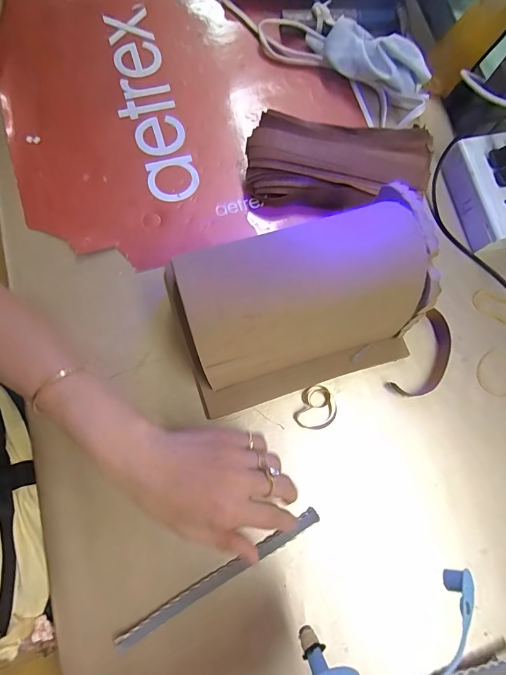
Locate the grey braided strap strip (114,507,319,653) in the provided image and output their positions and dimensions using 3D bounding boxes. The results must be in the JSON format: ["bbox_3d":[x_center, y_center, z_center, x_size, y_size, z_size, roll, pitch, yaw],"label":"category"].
[{"bbox_3d":[-0.025,0.204,0.305,0.189,0.006,0.012,-28,79,-11],"label":"grey braided strap strip"}]

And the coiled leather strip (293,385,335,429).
[{"bbox_3d":[0.062,0.069,0.344,0.035,0.005,0.042,24,76,2],"label":"coiled leather strip"}]

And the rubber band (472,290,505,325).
[{"bbox_3d":[0.263,-0.033,0.385,0.055,0.005,0.029,22,76,1],"label":"rubber band"}]

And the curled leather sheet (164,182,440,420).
[{"bbox_3d":[0.042,-0.023,0.306,0.202,0.120,0.124,-17,79,-9],"label":"curled leather sheet"}]

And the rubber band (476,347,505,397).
[{"bbox_3d":[0.252,0.038,0.367,0.043,0.004,0.045,1,77,-4],"label":"rubber band"}]

